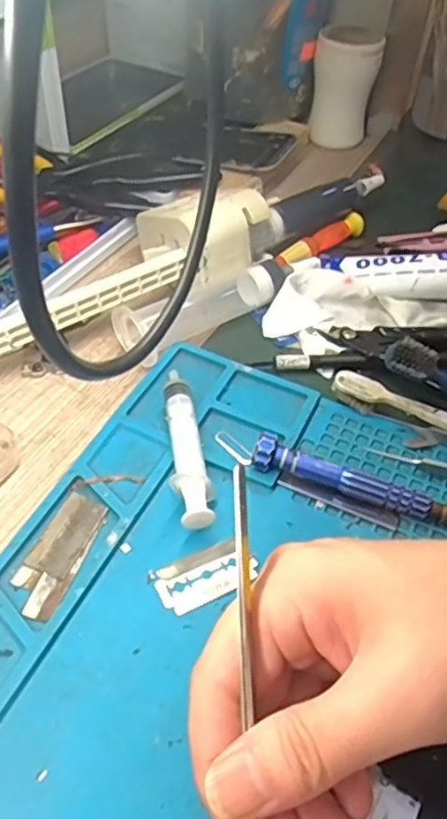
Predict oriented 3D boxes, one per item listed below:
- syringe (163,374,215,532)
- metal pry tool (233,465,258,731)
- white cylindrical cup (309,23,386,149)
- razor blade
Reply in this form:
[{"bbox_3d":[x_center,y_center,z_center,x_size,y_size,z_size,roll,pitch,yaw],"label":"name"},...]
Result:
[{"bbox_3d":[-0.018,0.017,0.308,0.017,0.014,0.085,-5,48,-9],"label":"syringe"},{"bbox_3d":[0.008,0.086,0.190,0.004,0.004,0.136,-2,86,-7],"label":"metal pry tool"},{"bbox_3d":[0.101,-0.272,0.538,0.052,0.078,0.047,10,47,5],"label":"white cylindrical cup"},{"bbox_3d":[-0.007,0.070,0.269,0.043,0.004,0.024,-18,51,-20],"label":"razor blade"}]

